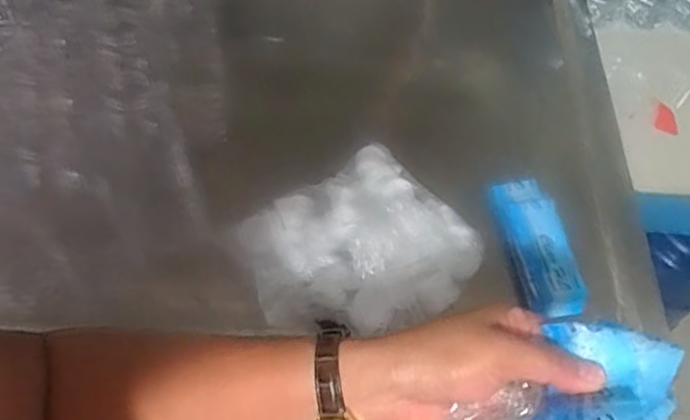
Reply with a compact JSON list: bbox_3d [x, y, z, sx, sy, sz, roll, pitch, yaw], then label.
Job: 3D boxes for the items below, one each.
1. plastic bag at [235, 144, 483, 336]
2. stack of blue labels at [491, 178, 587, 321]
[{"bbox_3d":[0.011,0.026,0.557,0.187,0.063,0.171,-26,64,-18],"label":"plastic bag"},{"bbox_3d":[0.177,0.032,0.594,0.059,0.010,0.141,-7,60,-8],"label":"stack of blue labels"}]

